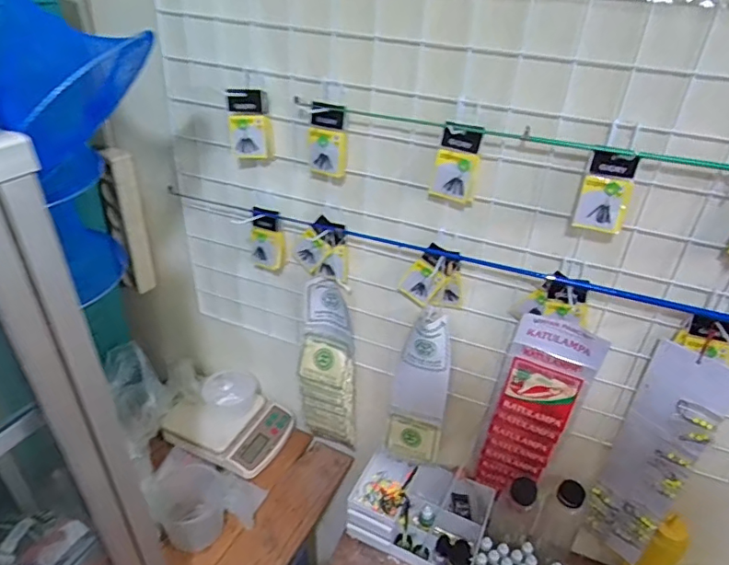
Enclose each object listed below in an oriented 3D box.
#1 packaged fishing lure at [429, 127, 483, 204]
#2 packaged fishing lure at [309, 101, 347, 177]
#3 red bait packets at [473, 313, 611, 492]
[{"bbox_3d":[0.114,-0.145,0.648,0.055,0.091,0.017,12,33,12],"label":"packaged fishing lure"},{"bbox_3d":[-0.052,-0.191,0.697,0.052,0.092,0.022,18,33,19],"label":"packaged fishing lure"},{"bbox_3d":[0.254,0.204,0.785,0.116,0.347,0.024,15,34,17],"label":"red bait packets"}]

